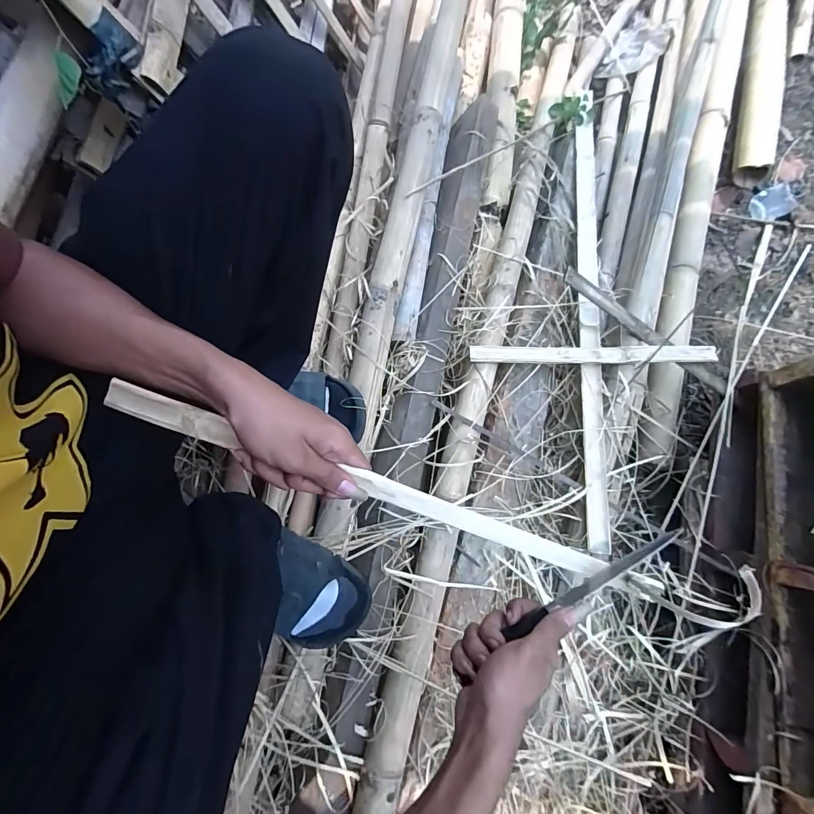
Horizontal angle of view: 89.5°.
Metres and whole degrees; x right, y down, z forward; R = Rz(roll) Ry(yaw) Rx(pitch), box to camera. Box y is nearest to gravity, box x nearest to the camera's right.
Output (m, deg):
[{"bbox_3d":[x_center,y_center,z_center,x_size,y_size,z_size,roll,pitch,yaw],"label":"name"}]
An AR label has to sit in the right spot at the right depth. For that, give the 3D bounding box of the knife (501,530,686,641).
[{"bbox_3d":[0.159,0.152,0.352,0.167,0.018,0.008,-33,82,5],"label":"knife"}]

